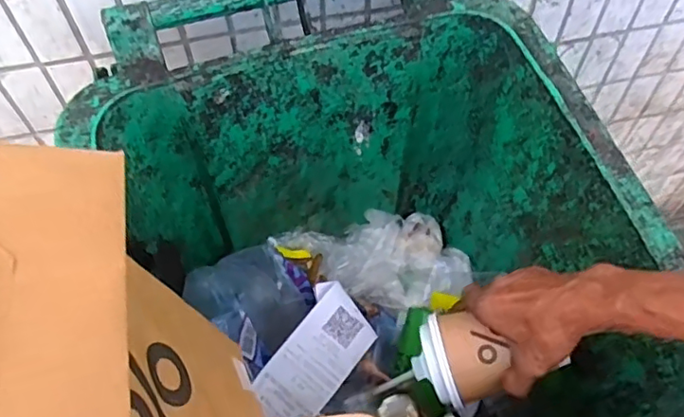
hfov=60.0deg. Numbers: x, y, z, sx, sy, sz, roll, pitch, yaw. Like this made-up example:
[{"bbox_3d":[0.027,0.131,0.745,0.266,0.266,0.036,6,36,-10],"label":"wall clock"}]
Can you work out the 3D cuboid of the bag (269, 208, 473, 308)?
[{"bbox_3d":[0.037,0.063,0.810,0.267,0.057,0.140,4,58,4],"label":"bag"}]

